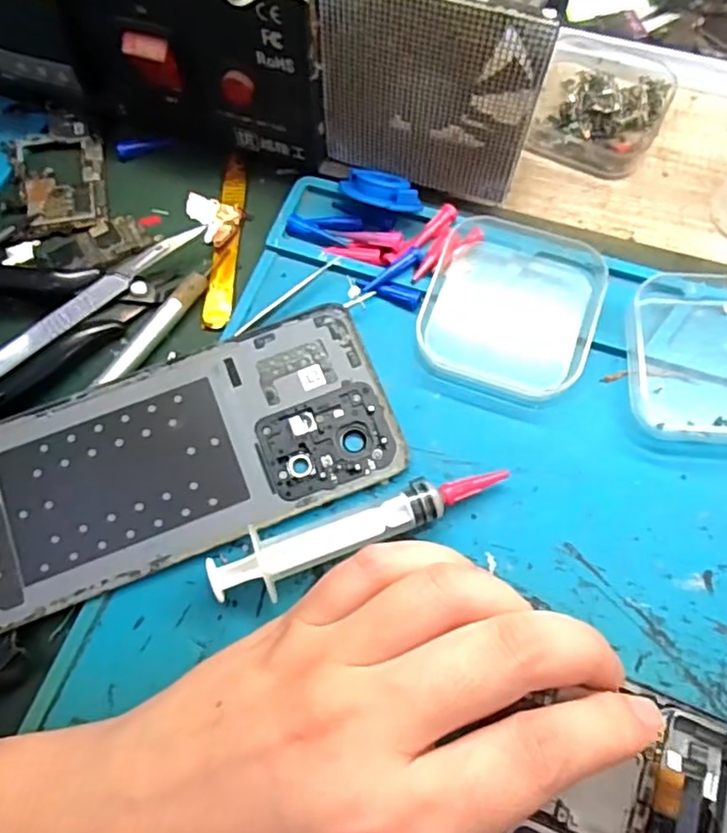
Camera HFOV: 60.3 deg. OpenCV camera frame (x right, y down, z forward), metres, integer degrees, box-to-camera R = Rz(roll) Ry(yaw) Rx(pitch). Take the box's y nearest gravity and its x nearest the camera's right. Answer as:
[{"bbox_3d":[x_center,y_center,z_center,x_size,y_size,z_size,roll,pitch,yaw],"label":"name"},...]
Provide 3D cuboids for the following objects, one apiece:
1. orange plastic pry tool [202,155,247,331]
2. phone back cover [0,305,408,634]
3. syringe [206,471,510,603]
[{"bbox_3d":[-0.057,-0.074,0.265,0.011,0.004,0.083,6,69,-8],"label":"orange plastic pry tool"},{"bbox_3d":[-0.067,0.015,0.224,0.154,0.011,0.069,-22,70,-6],"label":"phone back cover"},{"bbox_3d":[-0.001,0.037,0.212,0.102,0.014,0.019,-20,70,-6],"label":"syringe"}]

